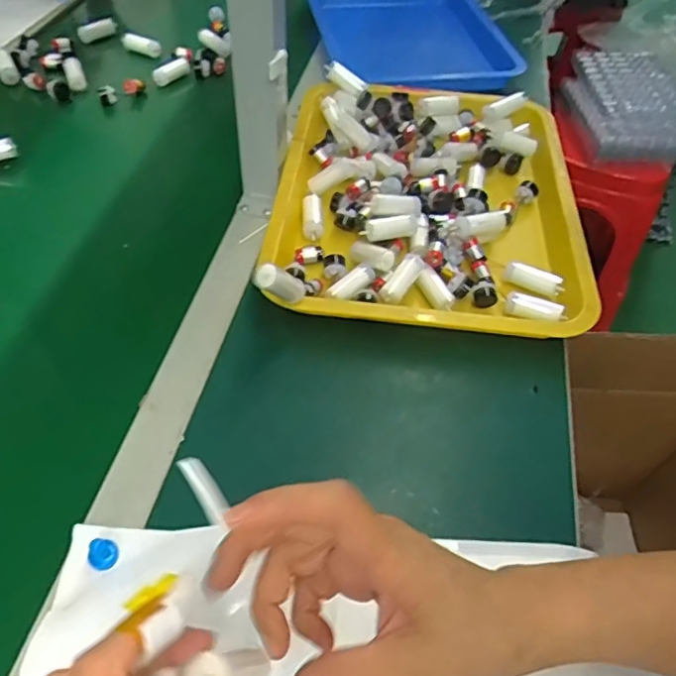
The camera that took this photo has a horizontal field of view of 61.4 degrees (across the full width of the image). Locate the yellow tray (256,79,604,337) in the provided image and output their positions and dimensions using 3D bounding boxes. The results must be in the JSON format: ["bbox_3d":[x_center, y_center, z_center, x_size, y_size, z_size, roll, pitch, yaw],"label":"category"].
[{"bbox_3d":[0.092,-0.152,0.604,0.304,0.050,0.392,5,51,0],"label":"yellow tray"}]

